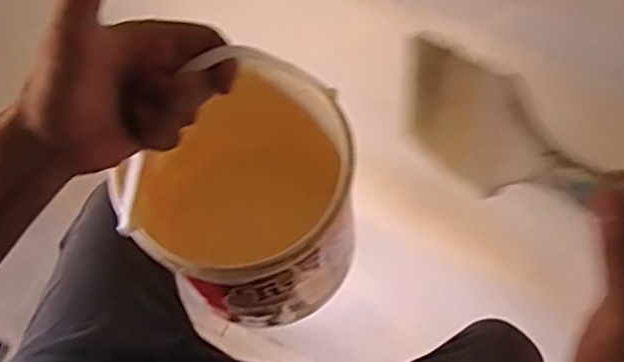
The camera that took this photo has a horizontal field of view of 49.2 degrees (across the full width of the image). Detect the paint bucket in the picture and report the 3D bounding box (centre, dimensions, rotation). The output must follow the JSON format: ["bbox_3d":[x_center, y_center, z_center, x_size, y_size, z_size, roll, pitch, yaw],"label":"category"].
[{"bbox_3d":[-0.063,0.008,0.576,0.172,0.191,0.190,-9,66,-5],"label":"paint bucket"}]

